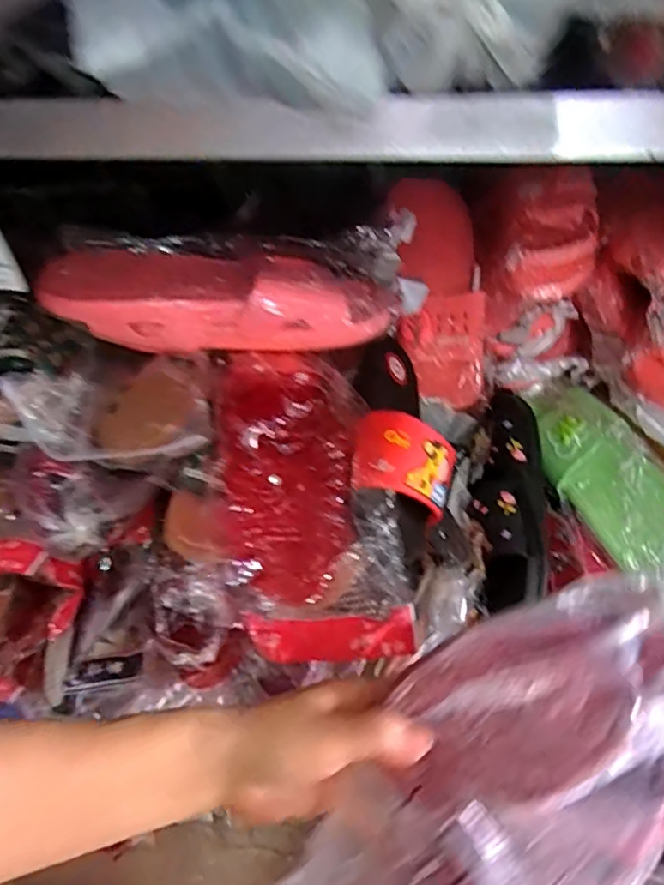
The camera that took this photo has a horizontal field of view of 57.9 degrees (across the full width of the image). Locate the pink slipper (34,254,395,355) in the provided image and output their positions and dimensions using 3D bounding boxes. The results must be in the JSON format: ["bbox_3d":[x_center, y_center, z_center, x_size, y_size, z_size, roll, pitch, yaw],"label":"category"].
[{"bbox_3d":[-0.103,-0.135,0.548,0.309,0.078,0.095,-4,44,-2],"label":"pink slipper"}]

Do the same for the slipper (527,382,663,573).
[{"bbox_3d":[0.316,0.051,0.646,0.070,0.092,0.264,15,37,-50],"label":"slipper"}]

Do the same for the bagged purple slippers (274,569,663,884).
[{"bbox_3d":[0.115,0.167,0.327,0.133,0.065,0.279,33,54,31],"label":"bagged purple slippers"}]

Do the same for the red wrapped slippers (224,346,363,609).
[{"bbox_3d":[-0.034,0.015,0.480,0.120,0.055,0.233,-5,58,-3],"label":"red wrapped slippers"}]

